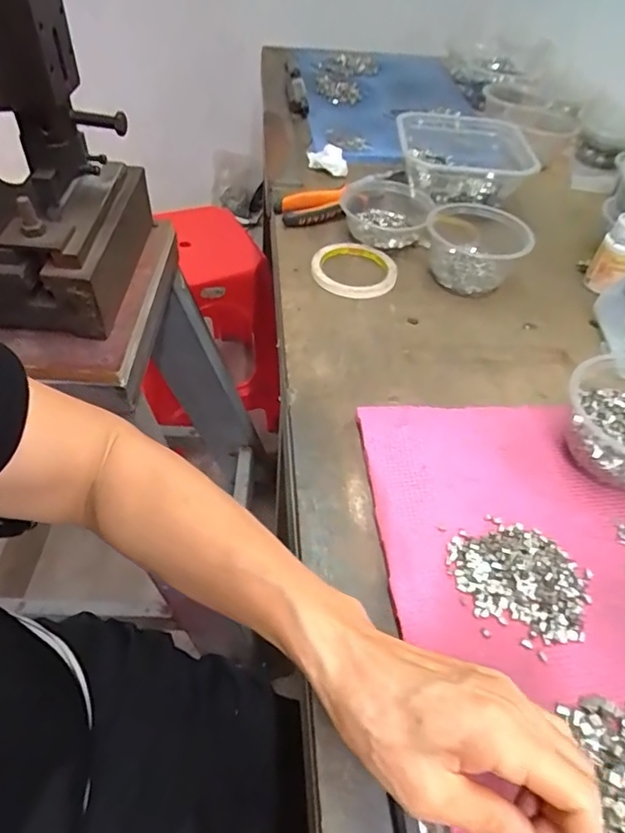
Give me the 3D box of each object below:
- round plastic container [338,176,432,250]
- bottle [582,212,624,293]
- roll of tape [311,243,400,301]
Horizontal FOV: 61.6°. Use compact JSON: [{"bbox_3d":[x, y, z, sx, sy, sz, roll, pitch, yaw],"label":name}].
[{"bbox_3d":[0.091,-0.260,0.672,0.117,0.043,0.123,14,49,6],"label":"round plastic container"},{"bbox_3d":[0.348,-0.186,0.596,0.044,0.076,0.043,22,51,14],"label":"bottle"},{"bbox_3d":[0.048,-0.169,0.610,0.097,0.019,0.097,3,49,-3],"label":"roll of tape"}]

